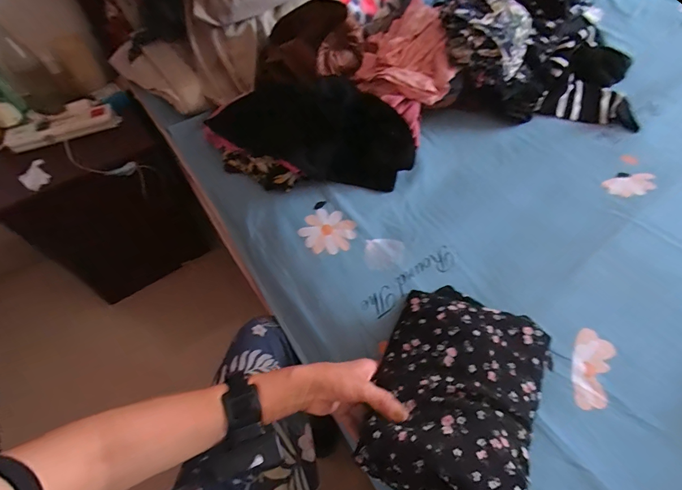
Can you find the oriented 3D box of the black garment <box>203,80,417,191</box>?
[{"bbox_3d":[-0.066,-0.234,0.765,0.432,0.077,0.219,6,58,9],"label":"black garment"}]

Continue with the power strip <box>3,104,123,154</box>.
[{"bbox_3d":[-0.687,-0.283,0.923,0.253,0.044,0.059,-17,57,-7],"label":"power strip"}]

